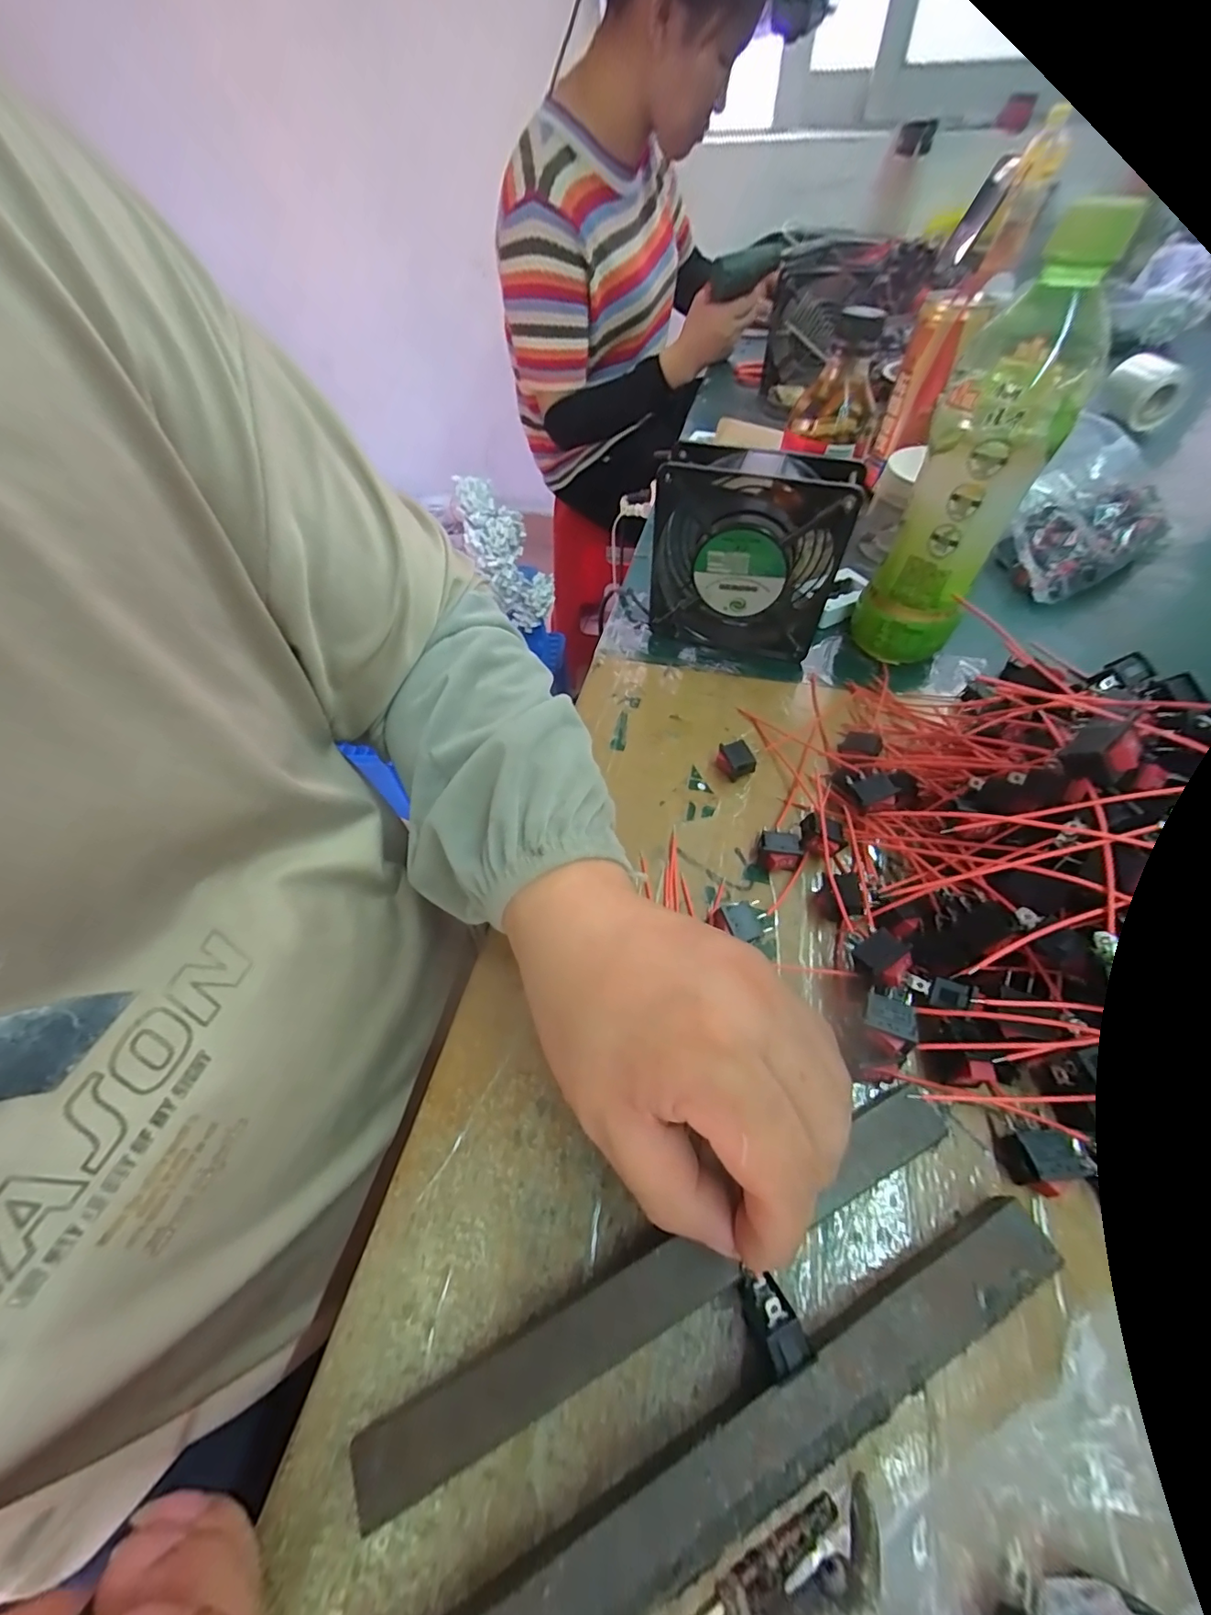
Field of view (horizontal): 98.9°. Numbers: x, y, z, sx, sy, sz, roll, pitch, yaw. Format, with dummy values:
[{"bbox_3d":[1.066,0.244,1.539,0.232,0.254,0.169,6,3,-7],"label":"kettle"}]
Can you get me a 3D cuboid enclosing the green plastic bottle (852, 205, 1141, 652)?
[{"bbox_3d":[0.219,-0.192,0.311,0.063,0.216,0.067,34,61,25],"label":"green plastic bottle"}]

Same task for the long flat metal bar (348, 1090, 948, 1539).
[{"bbox_3d":[0.026,0.160,0.180,0.215,0.020,0.020,-22,55,-14],"label":"long flat metal bar"}]

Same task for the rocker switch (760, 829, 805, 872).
[{"bbox_3d":[0.093,0.024,0.278,0.019,0.015,0.020,3,53,5],"label":"rocker switch"}]

